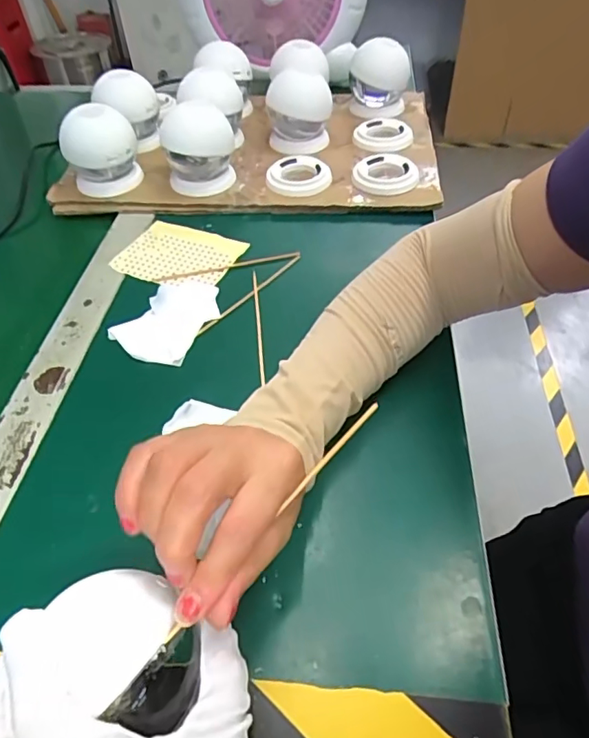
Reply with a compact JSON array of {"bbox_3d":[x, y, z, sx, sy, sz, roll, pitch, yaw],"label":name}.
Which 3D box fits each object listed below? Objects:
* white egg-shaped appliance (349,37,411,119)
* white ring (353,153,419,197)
[{"bbox_3d":[0.107,-0.367,0.665,0.071,0.073,0.069,6,48,8],"label":"white egg-shaped appliance"},{"bbox_3d":[0.099,-0.216,0.575,0.069,0.012,0.083,6,48,8],"label":"white ring"}]

